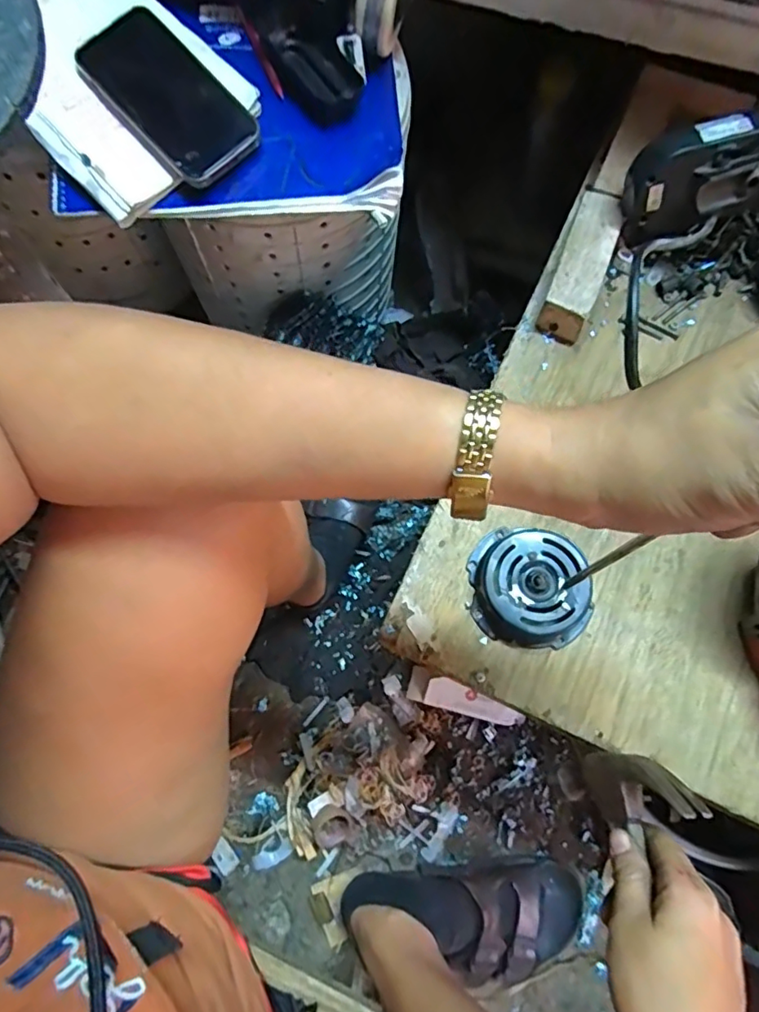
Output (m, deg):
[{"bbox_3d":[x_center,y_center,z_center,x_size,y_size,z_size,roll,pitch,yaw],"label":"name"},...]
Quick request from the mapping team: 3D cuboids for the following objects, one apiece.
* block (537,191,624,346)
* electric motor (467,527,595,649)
[{"bbox_3d":[0.173,-0.207,0.472,0.042,0.035,0.126,21,74,7],"label":"block"},{"bbox_3d":[0.112,0.059,0.401,0.085,0.030,0.082,3,73,1],"label":"electric motor"}]

